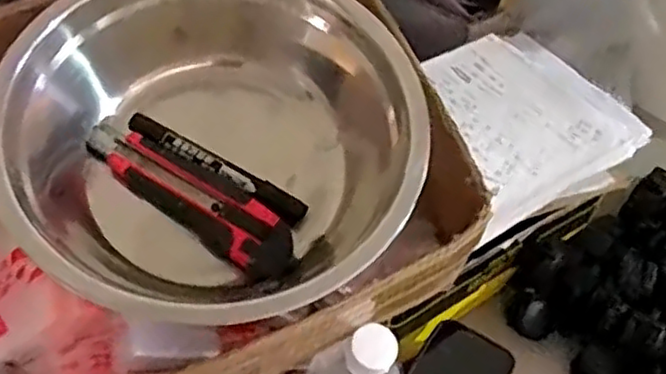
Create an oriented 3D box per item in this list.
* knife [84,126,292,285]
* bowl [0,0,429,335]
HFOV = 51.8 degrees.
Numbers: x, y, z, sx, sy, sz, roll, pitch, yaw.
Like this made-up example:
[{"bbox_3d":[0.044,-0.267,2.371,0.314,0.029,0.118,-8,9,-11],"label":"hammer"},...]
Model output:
[{"bbox_3d":[-0.096,0.007,0.448,0.161,0.029,0.037,28,52,21],"label":"knife"},{"bbox_3d":[-0.076,-0.020,0.422,0.247,0.118,0.217,27,52,20],"label":"bowl"}]

